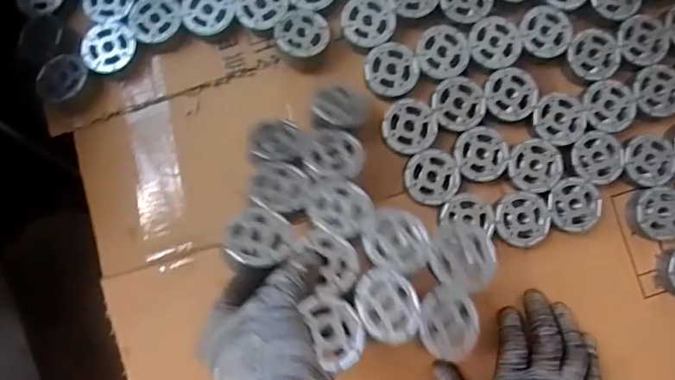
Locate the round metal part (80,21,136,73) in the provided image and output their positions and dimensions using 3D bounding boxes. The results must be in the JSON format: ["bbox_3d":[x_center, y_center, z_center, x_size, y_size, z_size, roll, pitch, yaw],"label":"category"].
[{"bbox_3d":[-0.224,-0.140,0.488,0.051,0.005,0.052,0,79,2],"label":"round metal part"}]

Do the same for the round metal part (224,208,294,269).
[{"bbox_3d":[-0.059,0.037,0.374,0.050,0.007,0.047,23,54,7],"label":"round metal part"}]

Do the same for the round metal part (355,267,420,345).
[{"bbox_3d":[0.038,0.085,0.371,0.053,0.006,0.050,9,66,-20],"label":"round metal part"}]

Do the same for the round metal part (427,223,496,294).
[{"bbox_3d":[0.100,0.054,0.403,0.053,0.016,0.053,0,68,1],"label":"round metal part"}]

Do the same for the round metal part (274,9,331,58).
[{"bbox_3d":[-0.033,-0.149,0.478,0.051,0.004,0.051,2,72,-7],"label":"round metal part"}]

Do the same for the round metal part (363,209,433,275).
[{"bbox_3d":[0.049,0.041,0.400,0.050,0.004,0.051,3,59,-5],"label":"round metal part"}]

